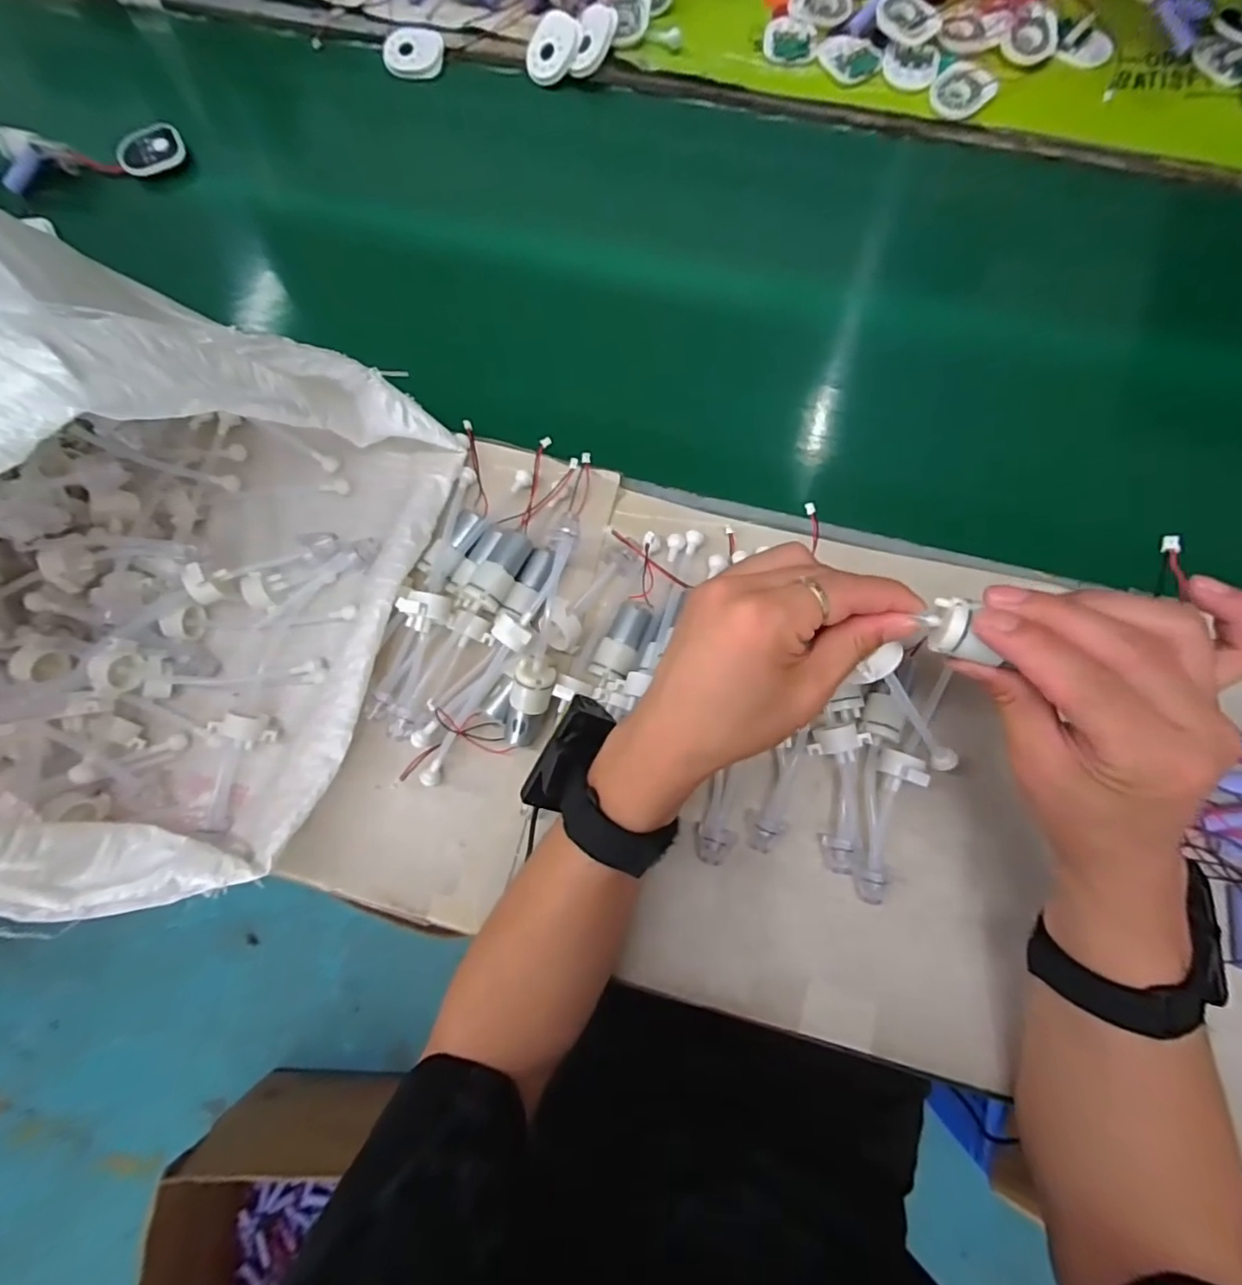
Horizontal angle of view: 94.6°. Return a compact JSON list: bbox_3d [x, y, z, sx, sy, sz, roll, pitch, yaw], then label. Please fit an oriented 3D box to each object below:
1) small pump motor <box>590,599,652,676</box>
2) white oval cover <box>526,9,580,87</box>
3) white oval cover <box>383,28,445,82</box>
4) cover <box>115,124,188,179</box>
[{"bbox_3d":[0.002,-0.001,0.408,0.026,0.024,0.058,25,80,7],"label":"small pump motor"},{"bbox_3d":[-0.066,-0.562,0.541,0.050,0.009,0.059,39,106,9],"label":"white oval cover"},{"bbox_3d":[-0.203,-0.573,0.558,0.061,0.007,0.062,3,78,3],"label":"white oval cover"},{"bbox_3d":[-0.450,-0.471,0.548,0.060,0.016,0.058,-40,80,-6],"label":"cover"}]

